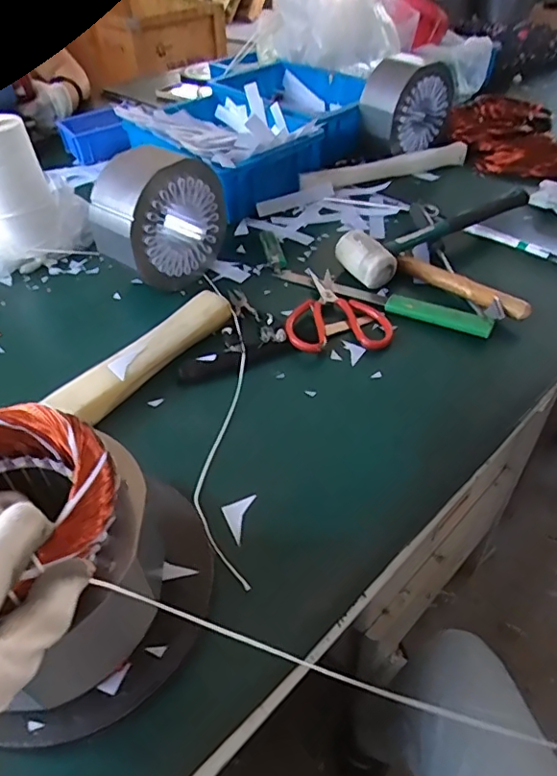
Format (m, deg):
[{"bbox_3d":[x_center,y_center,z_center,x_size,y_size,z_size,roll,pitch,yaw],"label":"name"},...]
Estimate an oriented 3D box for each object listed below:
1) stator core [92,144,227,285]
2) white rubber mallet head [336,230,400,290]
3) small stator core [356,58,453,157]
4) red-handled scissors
[{"bbox_3d":[-0.138,-0.200,0.635,0.154,0.155,0.076,-34,54,-28],"label":"stator core"},{"bbox_3d":[0.106,-0.157,0.656,0.038,0.046,0.075,-24,50,-21],"label":"white rubber mallet head"},{"bbox_3d":[0.203,-0.452,0.854,0.141,0.132,0.087,-29,50,-26],"label":"small stator core"},{"bbox_3d":[0.059,-0.095,0.620,0.115,0.015,0.144,-7,46,-6],"label":"red-handled scissors"}]

